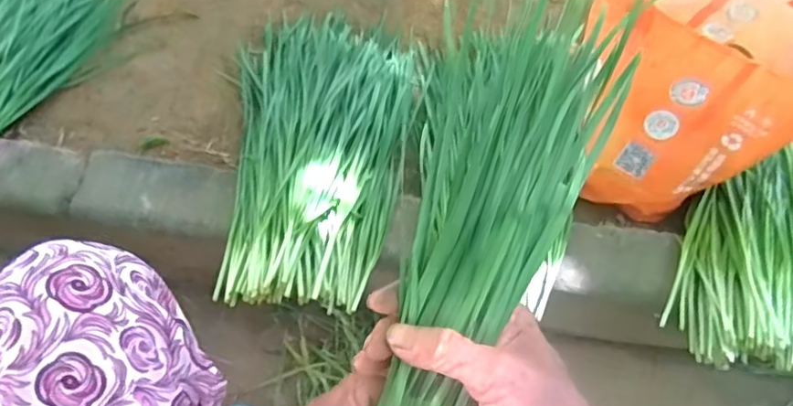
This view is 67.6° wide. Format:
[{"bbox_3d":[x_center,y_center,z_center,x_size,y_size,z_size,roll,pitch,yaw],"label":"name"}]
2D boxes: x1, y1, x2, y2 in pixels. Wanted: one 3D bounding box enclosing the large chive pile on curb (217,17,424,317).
[{"bbox_3d":[-0.108,-0.086,0.722,0.235,0.101,0.439,9,62,2],"label":"large chive pile on curb"}]

